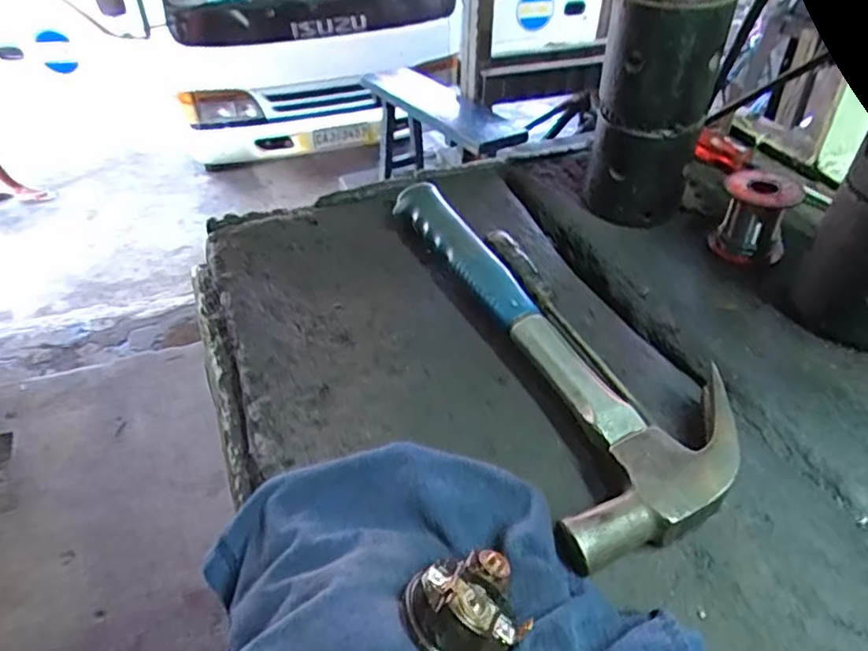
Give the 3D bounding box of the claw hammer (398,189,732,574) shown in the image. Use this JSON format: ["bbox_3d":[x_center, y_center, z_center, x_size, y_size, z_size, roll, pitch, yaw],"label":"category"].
[{"bbox_3d":[0.072,-0.009,0.407,0.118,0.033,0.331,-12,42,-13],"label":"claw hammer"}]

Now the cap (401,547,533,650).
[{"bbox_3d":[0.013,0.114,0.248,0.046,0.025,0.044,0,40,0],"label":"cap"}]

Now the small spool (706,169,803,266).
[{"bbox_3d":[0.244,-0.082,0.467,0.053,0.057,0.048,16,43,19],"label":"small spool"}]

